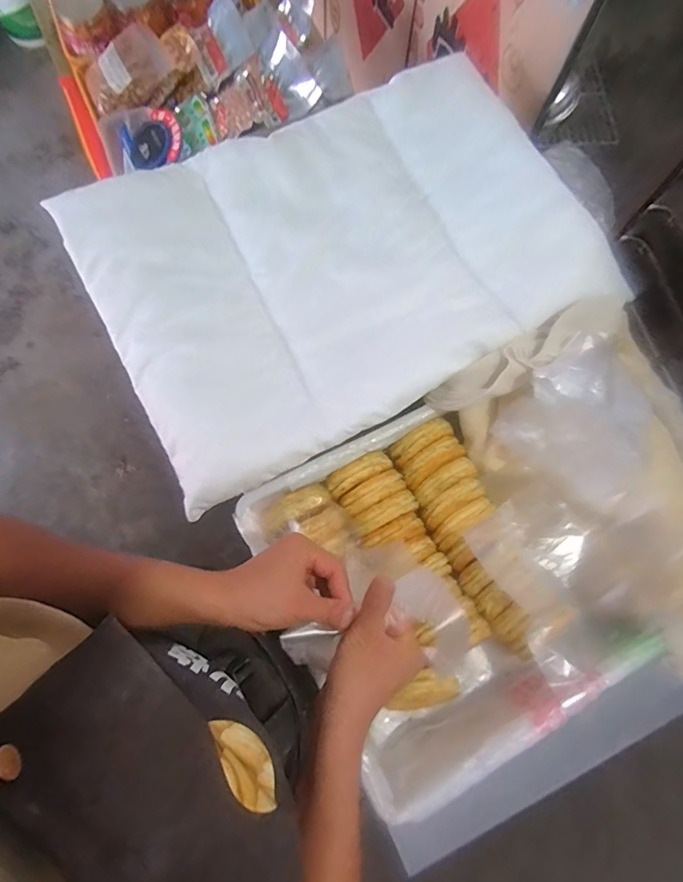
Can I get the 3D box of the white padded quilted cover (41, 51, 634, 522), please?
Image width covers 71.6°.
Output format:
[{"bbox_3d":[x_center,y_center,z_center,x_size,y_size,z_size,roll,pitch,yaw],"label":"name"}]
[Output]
[{"bbox_3d":[0.000,-0.260,0.674,0.679,0.048,0.474,-26,78,-8],"label":"white padded quilted cover"}]

